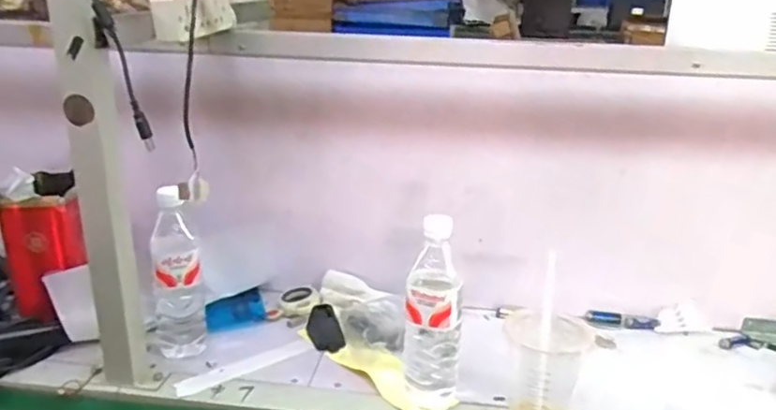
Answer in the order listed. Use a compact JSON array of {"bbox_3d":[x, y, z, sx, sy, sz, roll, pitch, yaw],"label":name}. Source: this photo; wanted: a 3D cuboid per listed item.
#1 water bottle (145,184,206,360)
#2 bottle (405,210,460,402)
[{"bbox_3d":[-0.285,0.087,0.844,0.076,0.217,0.079,-6,23,-17],"label":"water bottle"},{"bbox_3d":[0.053,0.122,0.738,0.063,0.211,0.056,7,22,14],"label":"bottle"}]

